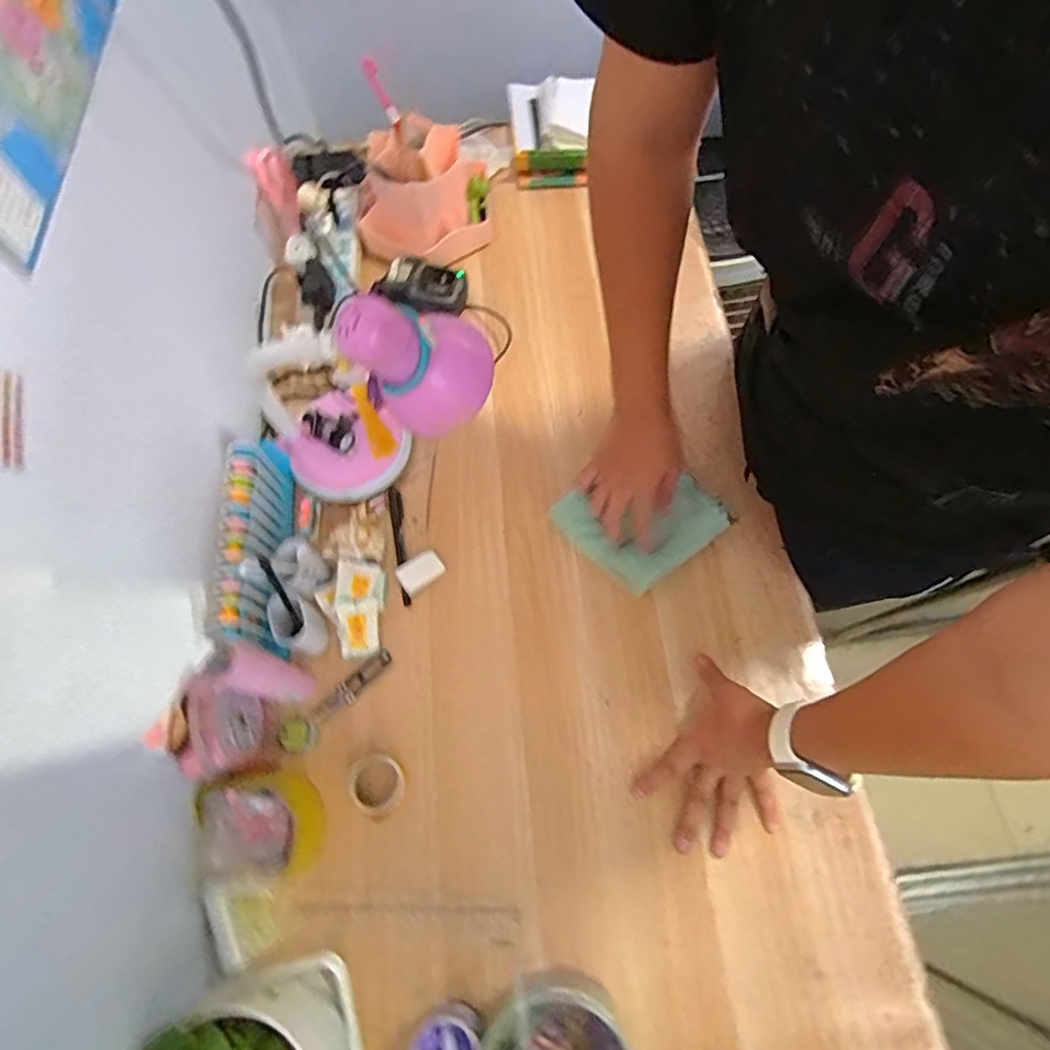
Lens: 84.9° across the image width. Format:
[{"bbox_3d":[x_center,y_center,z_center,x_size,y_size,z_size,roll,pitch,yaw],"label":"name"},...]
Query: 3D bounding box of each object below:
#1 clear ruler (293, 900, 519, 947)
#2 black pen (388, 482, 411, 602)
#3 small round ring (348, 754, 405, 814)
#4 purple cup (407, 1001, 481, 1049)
[{"bbox_3d":[-0.102,0.349,0.503,0.188,0.008,0.026,2,66,0],"label":"clear ruler"},{"bbox_3d":[-0.139,0.020,0.637,0.015,0.007,0.138,-10,67,-2],"label":"black pen"},{"bbox_3d":[-0.139,0.242,0.540,0.051,0.019,0.052,-1,67,2],"label":"small round ring"},{"bbox_3d":[-0.062,0.414,0.452,0.052,0.045,0.060,25,70,12],"label":"purple cup"}]

